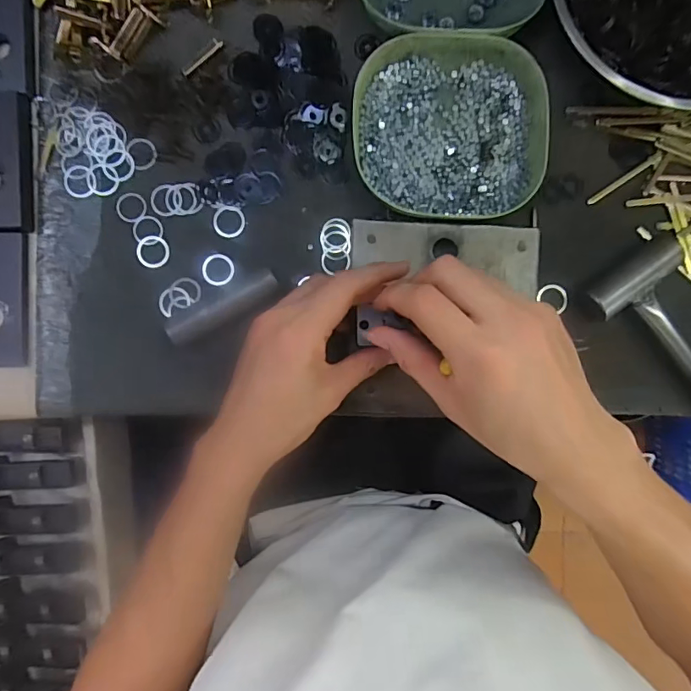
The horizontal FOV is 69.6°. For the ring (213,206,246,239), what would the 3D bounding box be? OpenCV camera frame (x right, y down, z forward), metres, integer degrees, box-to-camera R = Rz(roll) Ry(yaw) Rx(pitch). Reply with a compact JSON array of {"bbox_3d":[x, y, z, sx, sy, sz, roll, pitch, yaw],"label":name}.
[{"bbox_3d":[-0.095,-0.100,0.402,0.025,0.004,0.026,0,92,-2],"label":"ring"}]

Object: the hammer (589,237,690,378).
[{"bbox_3d":[0.278,-0.010,0.400,0.162,0.033,0.081,44,91,-3],"label":"hammer"}]

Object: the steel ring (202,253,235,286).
[{"bbox_3d":[-0.103,-0.061,0.404,0.026,0.004,0.026,0,92,-2],"label":"steel ring"}]

